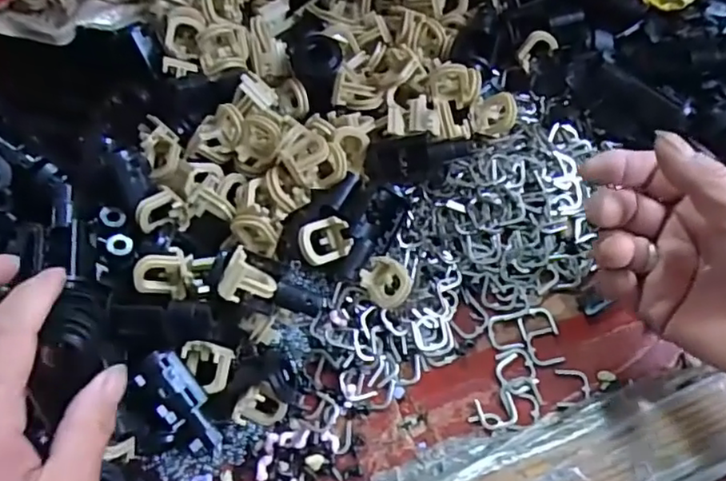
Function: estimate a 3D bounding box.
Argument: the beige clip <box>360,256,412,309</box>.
[{"bbox_3d":[0.012,0.023,0.312,0.025,0.015,0.023,-2,67,4],"label":"beige clip"}]

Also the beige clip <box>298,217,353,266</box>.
[{"bbox_3d":[-0.021,0.001,0.306,0.025,0.011,0.022,-16,92,-35],"label":"beige clip"}]

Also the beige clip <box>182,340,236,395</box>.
[{"bbox_3d":[-0.075,0.060,0.289,0.022,0.011,0.022,8,68,8],"label":"beige clip"}]

